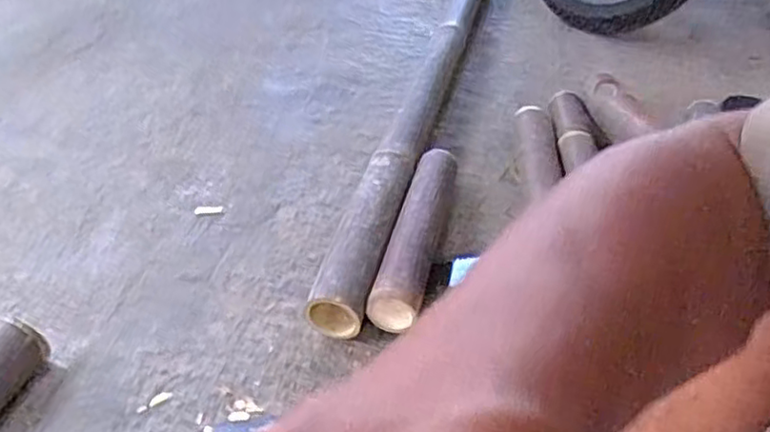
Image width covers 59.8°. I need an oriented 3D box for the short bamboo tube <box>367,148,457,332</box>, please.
[{"bbox_3d":[0.056,0.019,0.985,0.068,0.068,0.357,9,41,14],"label":"short bamboo tube"}]

